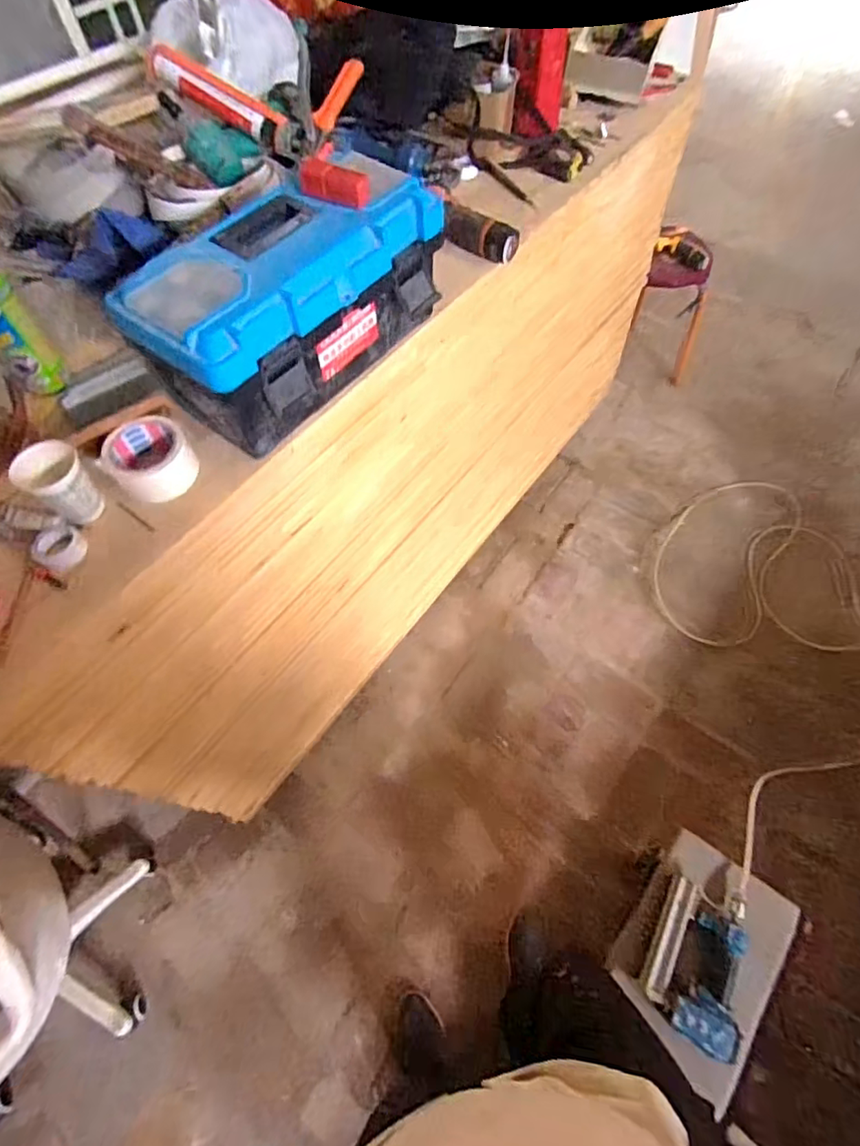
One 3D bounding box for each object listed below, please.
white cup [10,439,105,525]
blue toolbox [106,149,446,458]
[{"bbox_3d":[-0.437,-0.106,0.656,0.076,0.067,0.066,38,69,21],"label":"white cup"},{"bbox_3d":[-0.169,-0.356,0.728,0.195,0.177,0.394,33,68,19],"label":"blue toolbox"}]

